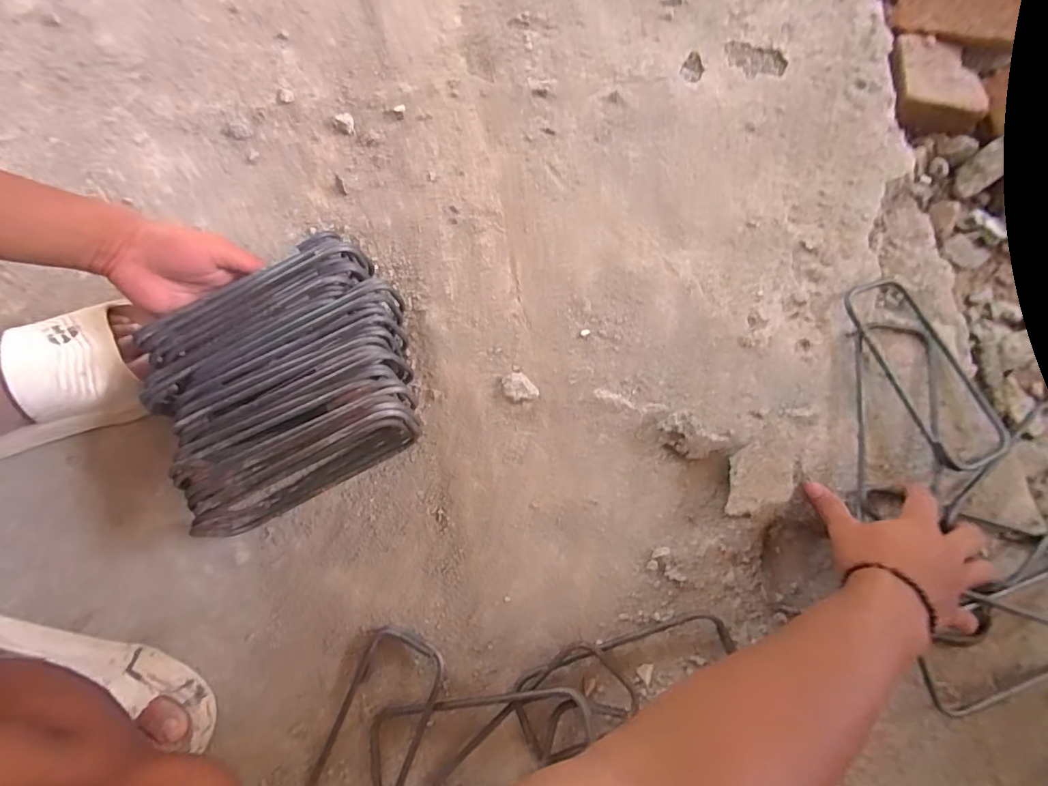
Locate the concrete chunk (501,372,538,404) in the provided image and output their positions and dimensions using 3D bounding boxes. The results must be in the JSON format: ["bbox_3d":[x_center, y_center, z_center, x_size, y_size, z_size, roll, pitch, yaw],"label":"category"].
[{"bbox_3d":[-0.005,-0.004,0.491,0.038,0.013,0.027,44,83,9],"label":"concrete chunk"}]

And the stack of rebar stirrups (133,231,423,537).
[{"bbox_3d":[-0.217,-0.008,0.458,0.220,0.087,0.189,-28,79,-4],"label":"stack of rebar stirrups"}]

